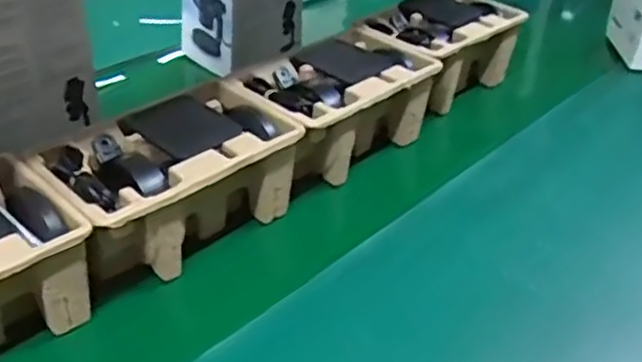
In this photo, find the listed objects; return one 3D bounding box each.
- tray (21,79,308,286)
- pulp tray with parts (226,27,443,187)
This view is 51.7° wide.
[{"bbox_3d":[-0.143,0.005,0.660,0.138,0.102,0.233,29,43,31],"label":"tray"},{"bbox_3d":[0.016,-0.089,0.811,0.232,0.105,0.141,-28,46,-36],"label":"pulp tray with parts"}]

